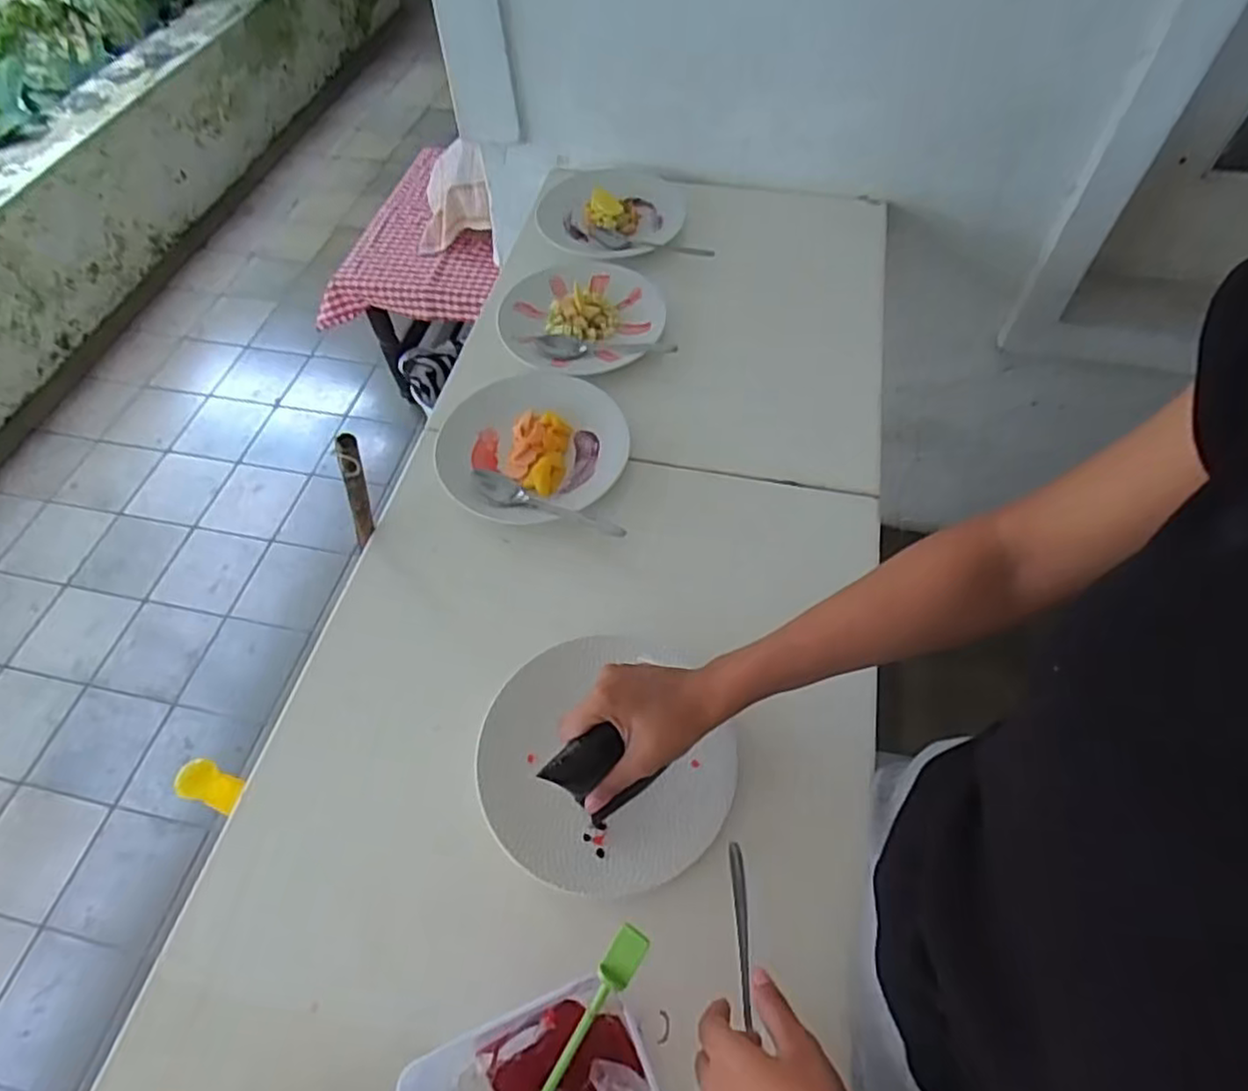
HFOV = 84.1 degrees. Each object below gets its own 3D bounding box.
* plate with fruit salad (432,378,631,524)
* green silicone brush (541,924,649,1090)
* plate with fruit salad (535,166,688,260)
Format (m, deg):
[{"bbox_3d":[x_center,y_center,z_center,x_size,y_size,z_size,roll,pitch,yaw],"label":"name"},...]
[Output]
[{"bbox_3d":[-0.097,-0.113,0.751,0.197,0.029,0.201,-1,57,1],"label":"plate with fruit salad"},{"bbox_3d":[-0.039,0.317,0.414,0.018,0.021,0.198,29,98,19],"label":"green silicone brush"},{"bbox_3d":[-0.017,-0.487,1.013,0.204,0.044,0.222,-1,57,1],"label":"plate with fruit salad"}]

